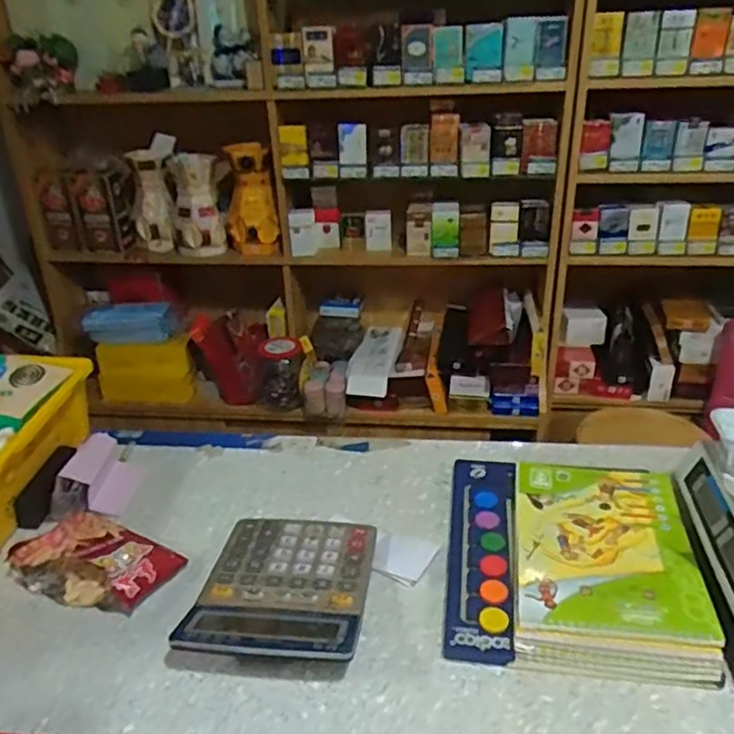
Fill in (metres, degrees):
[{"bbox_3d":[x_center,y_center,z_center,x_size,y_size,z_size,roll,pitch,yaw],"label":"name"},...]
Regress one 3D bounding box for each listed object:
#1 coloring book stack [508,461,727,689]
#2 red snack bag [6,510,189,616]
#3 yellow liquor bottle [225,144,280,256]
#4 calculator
[{"bbox_3d":[0.234,0.180,0.643,0.165,0.033,0.260,3,29,10],"label":"coloring book stack"},{"bbox_3d":[-0.281,0.192,0.664,0.159,0.052,0.096,12,31,24],"label":"red snack bag"},{"bbox_3d":[-0.267,-0.374,1.461,0.113,0.225,0.076,-8,29,-5],"label":"yellow liquor bottle"},{"bbox_3d":[-0.080,0.208,0.627,0.160,0.051,0.197,1,29,7],"label":"calculator"}]

